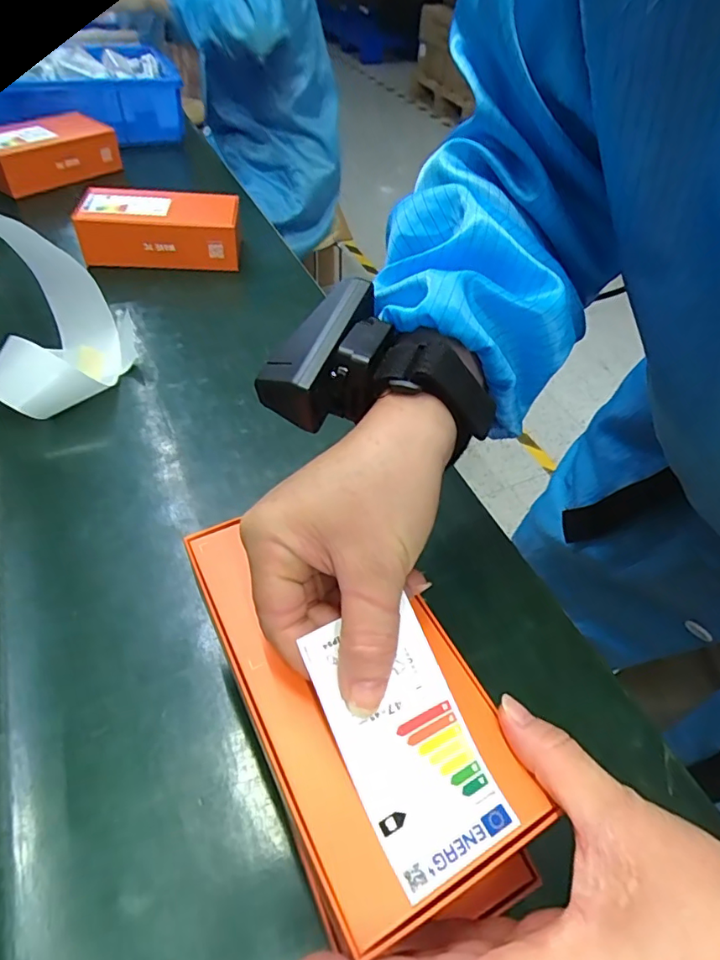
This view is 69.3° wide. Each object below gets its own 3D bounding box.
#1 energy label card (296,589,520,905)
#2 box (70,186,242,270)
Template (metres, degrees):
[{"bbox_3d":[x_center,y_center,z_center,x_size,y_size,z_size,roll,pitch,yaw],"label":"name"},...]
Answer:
[{"bbox_3d":[0.017,0.095,0.196,0.047,0.009,0.090,-23,75,-18],"label":"energy label card"},{"bbox_3d":[-0.248,-0.319,0.658,0.189,0.062,0.083,2,48,-4],"label":"box"}]

